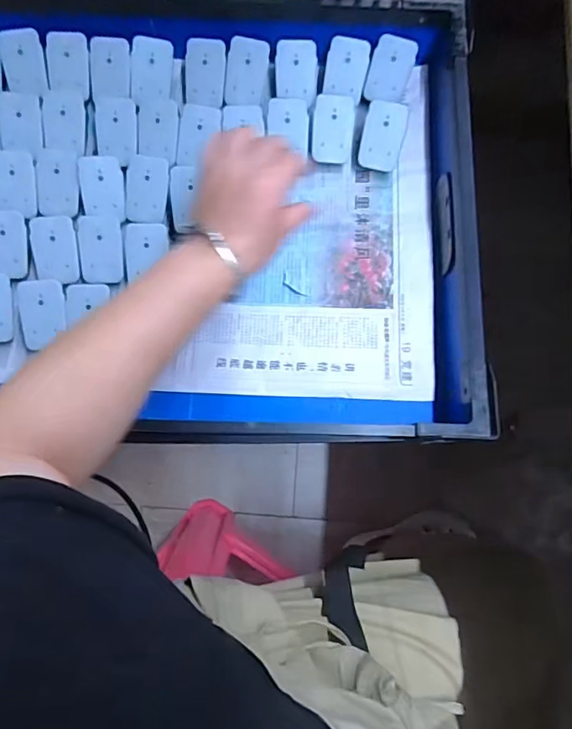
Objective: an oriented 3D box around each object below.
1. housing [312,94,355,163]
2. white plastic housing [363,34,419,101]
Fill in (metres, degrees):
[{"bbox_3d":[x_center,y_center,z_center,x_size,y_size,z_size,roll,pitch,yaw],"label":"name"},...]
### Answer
[{"bbox_3d":[0.052,-0.262,0.568,0.045,0.012,0.071,4,104,-4],"label":"housing"},{"bbox_3d":[0.116,-0.328,0.571,0.046,0.007,0.068,20,104,6],"label":"white plastic housing"}]

